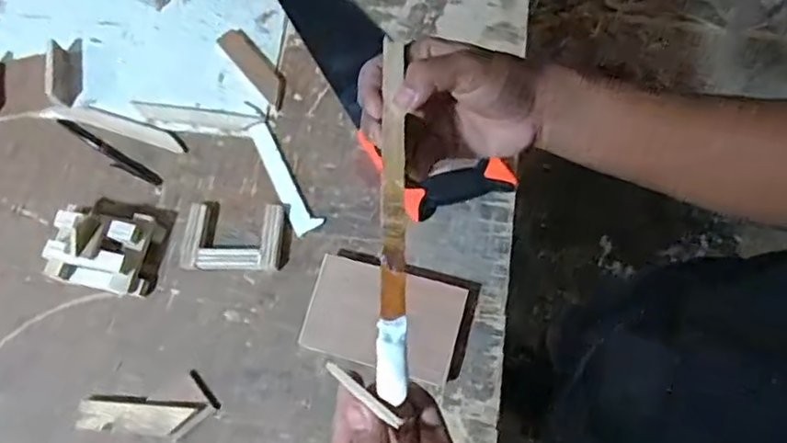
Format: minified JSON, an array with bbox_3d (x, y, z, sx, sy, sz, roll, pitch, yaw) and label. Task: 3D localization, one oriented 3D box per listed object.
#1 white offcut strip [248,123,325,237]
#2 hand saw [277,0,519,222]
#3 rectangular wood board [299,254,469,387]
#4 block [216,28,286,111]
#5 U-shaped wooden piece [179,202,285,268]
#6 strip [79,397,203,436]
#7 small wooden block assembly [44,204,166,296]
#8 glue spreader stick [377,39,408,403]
[{"bbox_3d":[-0.121,-0.050,0.703,0.029,0.005,0.139,-27,74,-6],"label":"white offcut strip"},{"bbox_3d":[-0.064,-0.210,0.738,0.115,0.021,0.516,-35,75,-9],"label":"hand saw"},{"bbox_3d":[-0.009,0.098,0.646,0.151,0.023,0.096,14,74,6],"label":"rectangular wood board"},{"bbox_3d":[-0.163,-0.183,0.747,0.033,0.006,0.119,-38,75,-9],"label":"block"},{"bbox_3d":[-0.174,0.016,0.678,0.105,0.012,0.071,0,73,2],"label":"U-shaped wooden piece"},{"bbox_3d":[-0.248,0.191,0.622,0.114,0.019,0.031,2,73,3],"label":"strip"},{"bbox_3d":[-0.303,0.025,0.655,0.101,0.061,0.085,10,73,5],"label":"small wooden block assembly"},{"bbox_3d":[0.000,-0.010,0.373,0.015,0.008,0.222,0,65,2],"label":"glue spreader stick"}]

